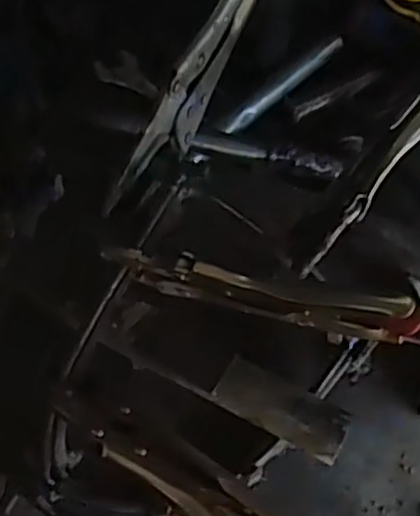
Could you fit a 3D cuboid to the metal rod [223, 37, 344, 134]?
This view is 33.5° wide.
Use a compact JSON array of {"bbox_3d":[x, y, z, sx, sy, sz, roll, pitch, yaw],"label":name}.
[{"bbox_3d":[0.062,-0.145,0.581,0.013,0.013,0.138,42,72,18],"label":"metal rod"}]

